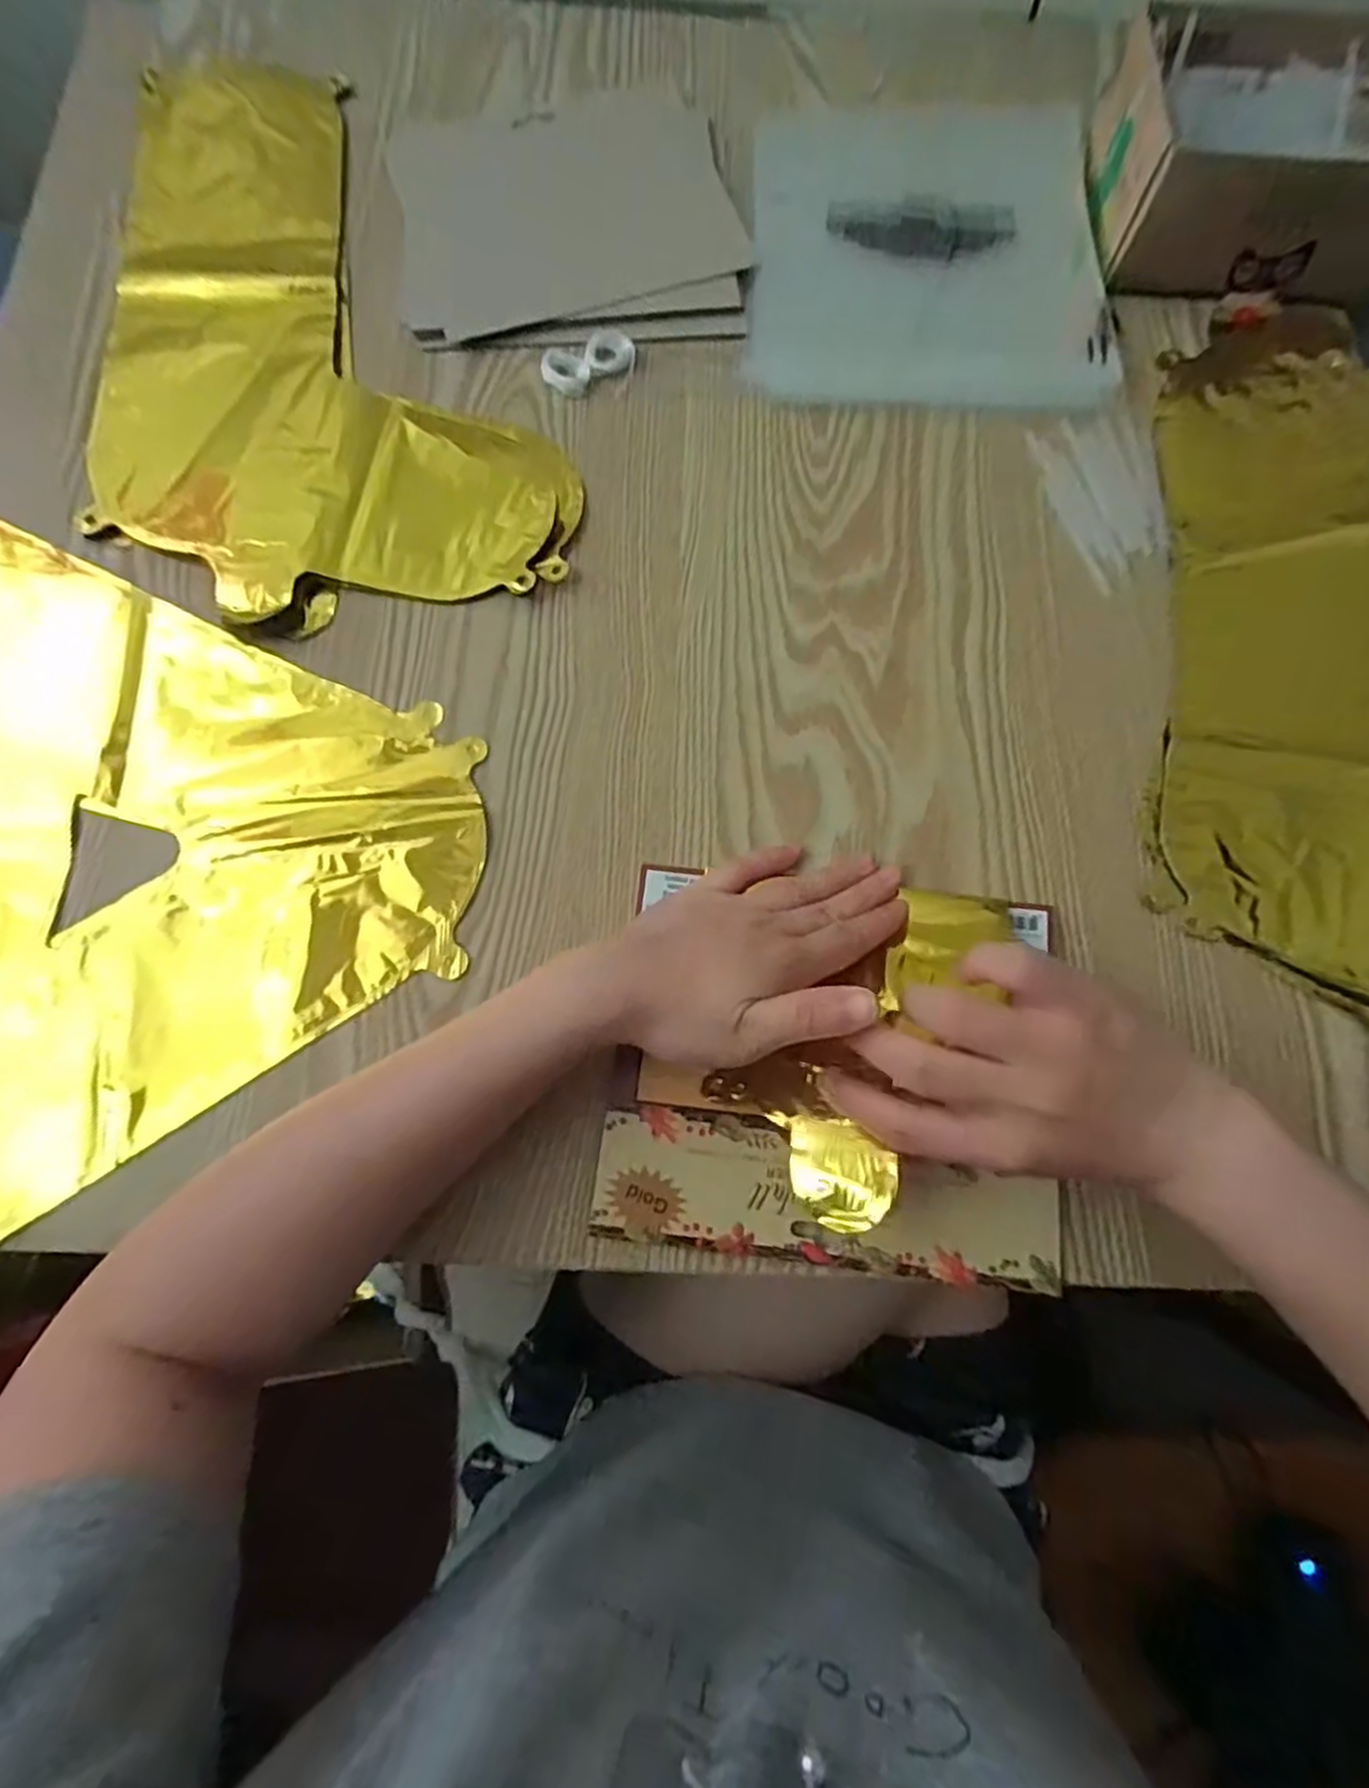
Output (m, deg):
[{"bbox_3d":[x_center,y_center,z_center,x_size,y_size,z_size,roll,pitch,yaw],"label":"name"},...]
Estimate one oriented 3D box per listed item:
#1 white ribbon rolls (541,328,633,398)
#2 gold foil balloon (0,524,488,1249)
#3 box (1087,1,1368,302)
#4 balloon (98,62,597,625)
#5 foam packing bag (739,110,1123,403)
[{"bbox_3d":[-0.055,-0.304,0.432,0.053,0.005,0.033,-29,77,-8],"label":"white ribbon rolls"},{"bbox_3d":[-0.295,-0.052,0.359,0.314,0.011,0.346,-33,77,-9],"label":"gold foil balloon"},{"bbox_3d":[0.340,-0.414,0.433,0.196,0.064,0.119,-1,74,-1],"label":"box"},{"bbox_3d":[-0.214,-0.339,0.441,0.245,0.009,0.409,-10,75,-4],"label":"balloon"},{"bbox_3d":[0.145,-0.397,0.461,0.205,0.008,0.241,3,74,0],"label":"foam packing bag"}]

